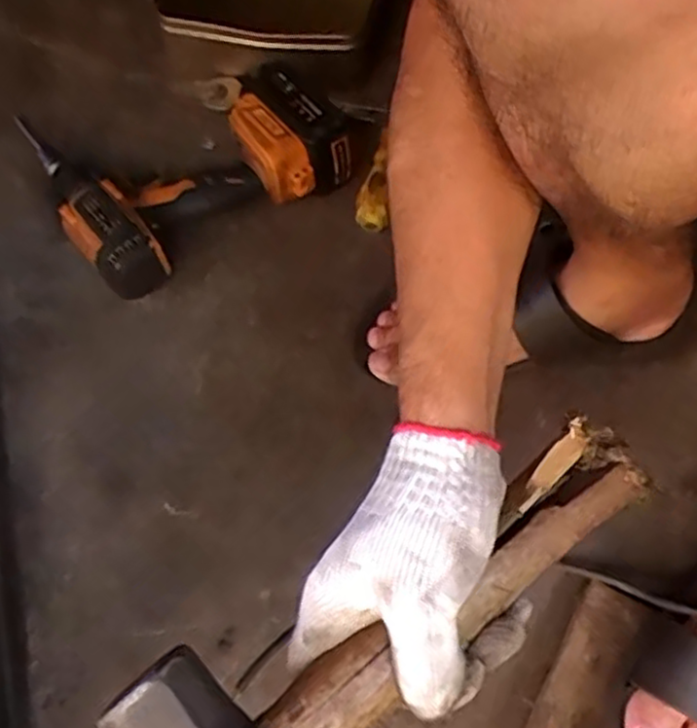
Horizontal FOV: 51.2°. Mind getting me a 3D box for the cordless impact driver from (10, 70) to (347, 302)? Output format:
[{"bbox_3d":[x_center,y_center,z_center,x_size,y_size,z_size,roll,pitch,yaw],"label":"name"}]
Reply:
[{"bbox_3d":[-0.134,-0.174,0.649,0.246,0.074,0.141,-33,65,-14],"label":"cordless impact driver"}]

